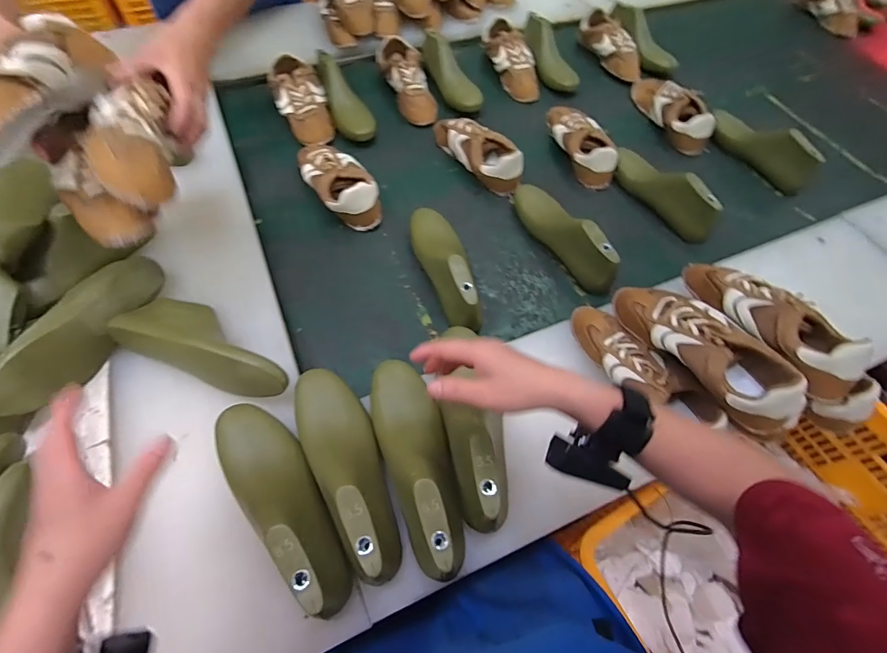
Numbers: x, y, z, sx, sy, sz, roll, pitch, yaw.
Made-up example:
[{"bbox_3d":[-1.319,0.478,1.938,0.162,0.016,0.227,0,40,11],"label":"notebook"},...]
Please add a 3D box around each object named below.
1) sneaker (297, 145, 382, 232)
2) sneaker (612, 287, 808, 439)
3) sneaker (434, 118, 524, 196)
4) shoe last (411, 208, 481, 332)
[{"bbox_3d":[-0.194,-0.270,0.783,0.094,0.072,0.232,-28,67,-18],"label":"sneaker"},{"bbox_3d":[0.323,0.027,0.537,0.095,0.085,0.254,-28,53,-17],"label":"sneaker"},{"bbox_3d":[0.066,-0.361,0.849,0.083,0.077,0.239,-28,66,-17],"label":"sneaker"},{"bbox_3d":[0.006,-0.106,0.693,0.084,0.092,0.246,-12,63,-10],"label":"shoe last"}]

